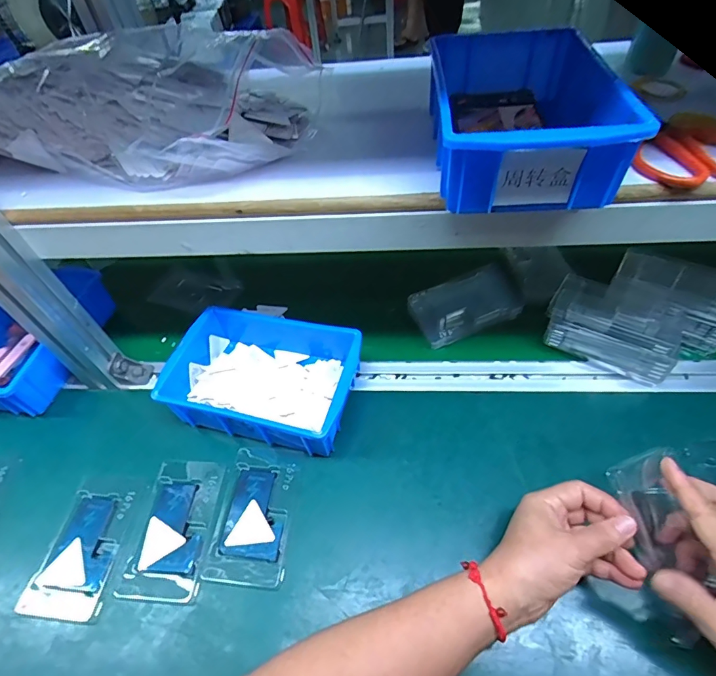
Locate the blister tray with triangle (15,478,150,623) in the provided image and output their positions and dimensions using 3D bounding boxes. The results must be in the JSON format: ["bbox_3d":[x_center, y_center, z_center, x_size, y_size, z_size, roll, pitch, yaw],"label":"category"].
[{"bbox_3d":[-0.261,0.197,0.418,0.075,0.006,0.122,4,51,9],"label":"blister tray with triangle"}]

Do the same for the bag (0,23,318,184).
[{"bbox_3d":[-0.216,-0.234,0.430,0.323,0.073,0.189,9,52,13],"label":"bag"}]

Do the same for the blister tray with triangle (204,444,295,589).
[{"bbox_3d":[-0.099,0.172,0.427,0.070,0.008,0.124,3,51,8],"label":"blister tray with triangle"}]

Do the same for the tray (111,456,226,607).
[{"bbox_3d":[-0.179,0.184,0.426,0.073,0.009,0.126,1,50,7],"label":"tray"}]

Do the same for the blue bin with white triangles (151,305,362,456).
[{"bbox_3d":[-0.102,0.044,0.493,0.201,0.070,0.139,10,52,14],"label":"blue bin with white triangles"}]

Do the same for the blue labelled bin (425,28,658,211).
[{"bbox_3d":[0.131,-0.183,0.358,0.130,0.064,0.201,0,50,5],"label":"blue labelled bin"}]

